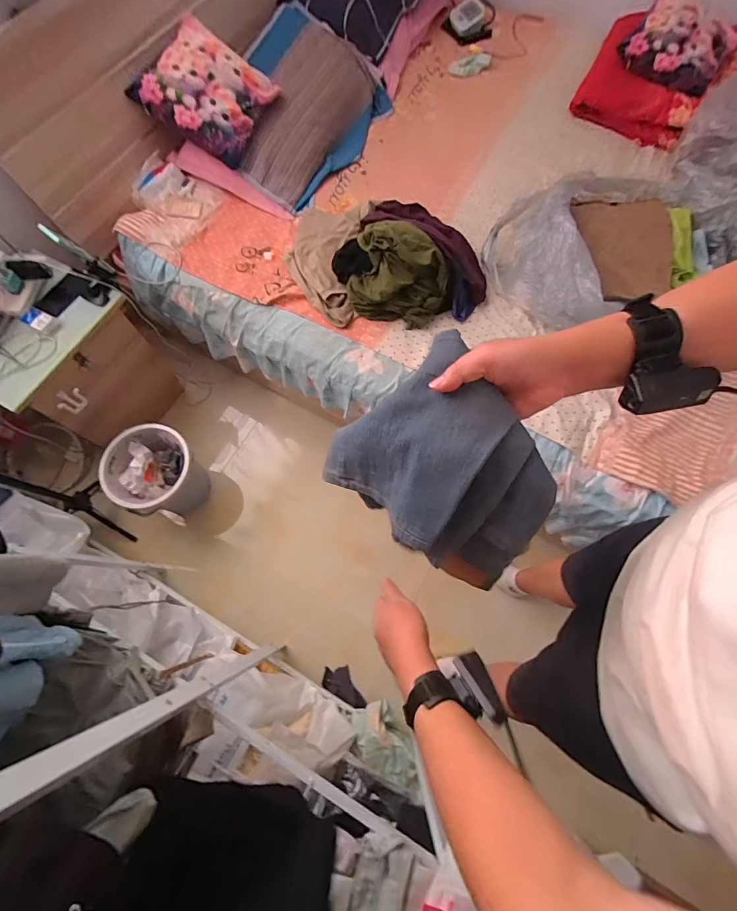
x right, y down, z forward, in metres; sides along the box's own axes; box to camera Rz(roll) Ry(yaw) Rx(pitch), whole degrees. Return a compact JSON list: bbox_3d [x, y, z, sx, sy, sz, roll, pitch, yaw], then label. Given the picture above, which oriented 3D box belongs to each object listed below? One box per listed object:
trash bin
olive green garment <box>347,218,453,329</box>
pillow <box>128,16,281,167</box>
[{"bbox_3d":[-0.659,0.084,1.303,0.258,0.346,0.247,0,71,0],"label":"trash bin"},{"bbox_3d":[0.093,-0.513,1.105,0.299,0.144,0.221,15,72,5],"label":"olive green garment"},{"bbox_3d":[-0.458,-1.058,1.124,0.307,0.065,0.301,27,92,-25],"label":"pillow"}]

